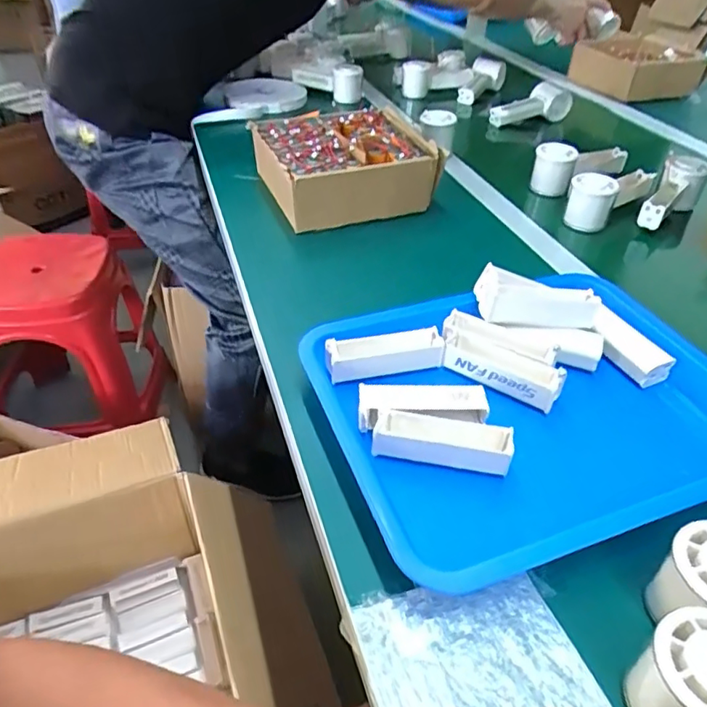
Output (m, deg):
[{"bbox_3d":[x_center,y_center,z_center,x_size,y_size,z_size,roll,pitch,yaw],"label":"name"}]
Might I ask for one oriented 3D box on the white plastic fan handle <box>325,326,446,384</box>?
[{"bbox_3d":[0.027,0.001,0.492,0.102,0.027,0.026,-10,42,-12],"label":"white plastic fan handle"}]

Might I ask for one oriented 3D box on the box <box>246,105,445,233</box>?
[{"bbox_3d":[-0.013,-0.258,0.764,0.215,0.079,0.198,-13,43,-16],"label":"box"}]

